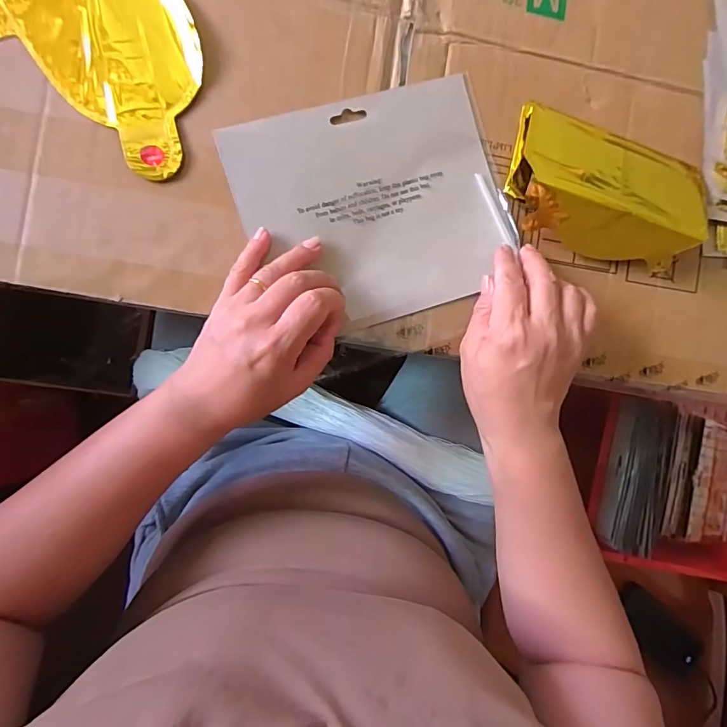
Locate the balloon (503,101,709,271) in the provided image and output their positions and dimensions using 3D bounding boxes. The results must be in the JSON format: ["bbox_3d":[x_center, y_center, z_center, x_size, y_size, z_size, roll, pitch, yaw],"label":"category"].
[{"bbox_3d":[0.184,-0.133,0.348,0.150,0.038,0.087,21,86,-7],"label":"balloon"}]

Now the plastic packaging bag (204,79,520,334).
[{"bbox_3d":[0.014,-0.117,0.345,0.195,0.011,0.163,-20,92,-8],"label":"plastic packaging bag"}]

